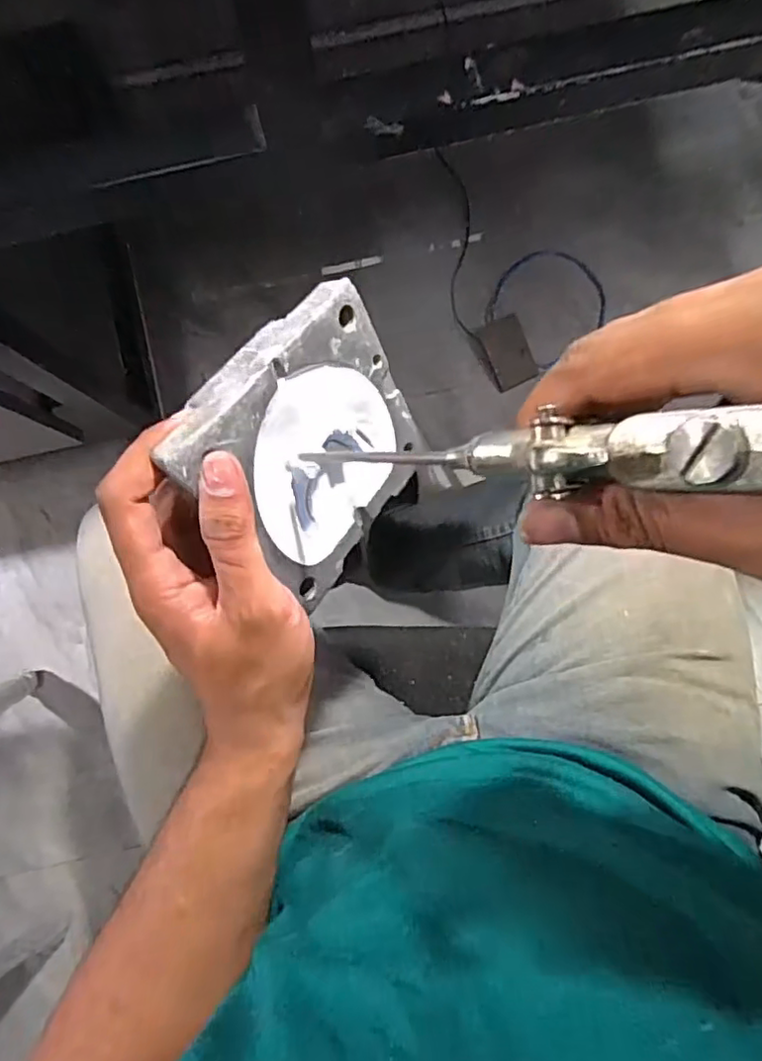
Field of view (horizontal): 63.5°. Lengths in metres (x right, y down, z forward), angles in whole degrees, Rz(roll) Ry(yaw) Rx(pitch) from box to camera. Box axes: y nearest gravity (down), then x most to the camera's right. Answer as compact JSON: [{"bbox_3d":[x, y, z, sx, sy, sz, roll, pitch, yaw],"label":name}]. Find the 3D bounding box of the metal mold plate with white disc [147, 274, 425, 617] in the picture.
[{"bbox_3d":[-0.033,-0.039,0.305,0.021,0.113,0.121,16,59,38],"label":"metal mold plate with white disc"}]

